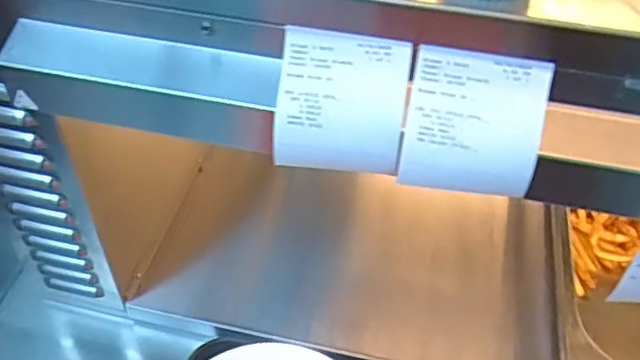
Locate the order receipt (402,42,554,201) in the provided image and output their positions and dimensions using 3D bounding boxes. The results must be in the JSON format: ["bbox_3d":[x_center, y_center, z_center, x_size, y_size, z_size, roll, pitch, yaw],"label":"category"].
[{"bbox_3d":[0.093,-0.034,0.370,0.078,0.082,0.008,9,5,9],"label":"order receipt"}]

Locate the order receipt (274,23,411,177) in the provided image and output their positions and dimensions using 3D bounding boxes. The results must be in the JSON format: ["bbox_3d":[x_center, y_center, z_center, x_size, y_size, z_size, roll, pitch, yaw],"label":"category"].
[{"bbox_3d":[0.013,-0.048,0.381,0.079,0.084,0.006,7,4,9],"label":"order receipt"}]

